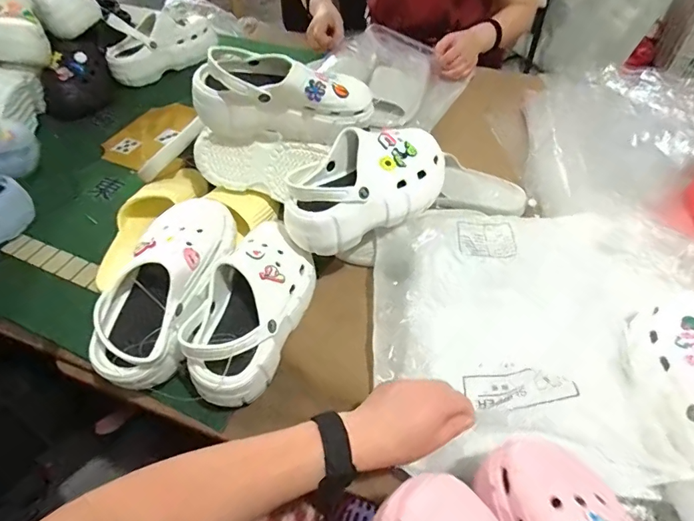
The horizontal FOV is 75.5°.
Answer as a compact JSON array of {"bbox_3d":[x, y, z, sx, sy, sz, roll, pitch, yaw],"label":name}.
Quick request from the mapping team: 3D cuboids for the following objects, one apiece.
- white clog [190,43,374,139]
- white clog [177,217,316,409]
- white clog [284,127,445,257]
[{"bbox_3d":[-0.090,-0.243,0.631,0.237,0.100,0.100,-8,50,-7],"label":"white clog"},{"bbox_3d":[-0.120,0.063,0.556,0.106,0.089,0.216,15,51,12],"label":"white clog"},{"bbox_3d":[0.028,-0.107,0.611,0.238,0.097,0.105,-23,54,-19],"label":"white clog"}]

